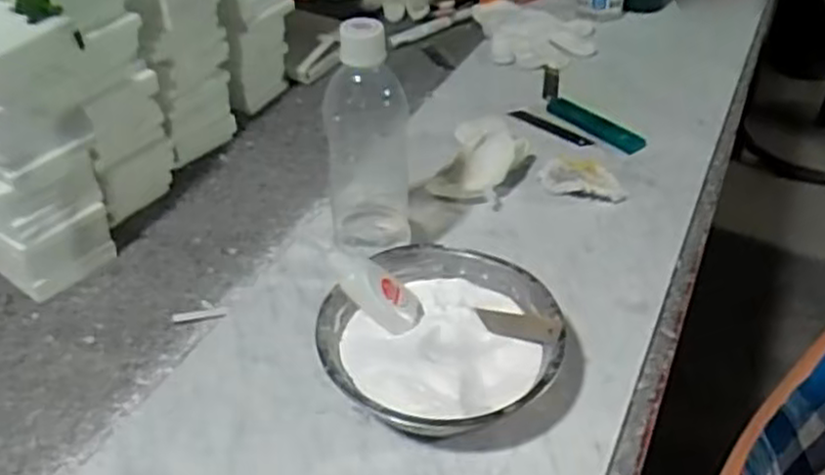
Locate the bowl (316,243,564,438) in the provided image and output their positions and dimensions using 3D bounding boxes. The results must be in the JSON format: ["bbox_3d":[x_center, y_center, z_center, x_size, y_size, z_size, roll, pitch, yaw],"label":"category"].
[{"bbox_3d":[0.021,0.075,0.535,0.153,0.052,0.157,-2,39,1],"label":"bowl"}]

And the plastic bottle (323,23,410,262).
[{"bbox_3d":[-0.035,-0.077,0.584,0.065,0.178,0.060,-3,41,-3],"label":"plastic bottle"}]

